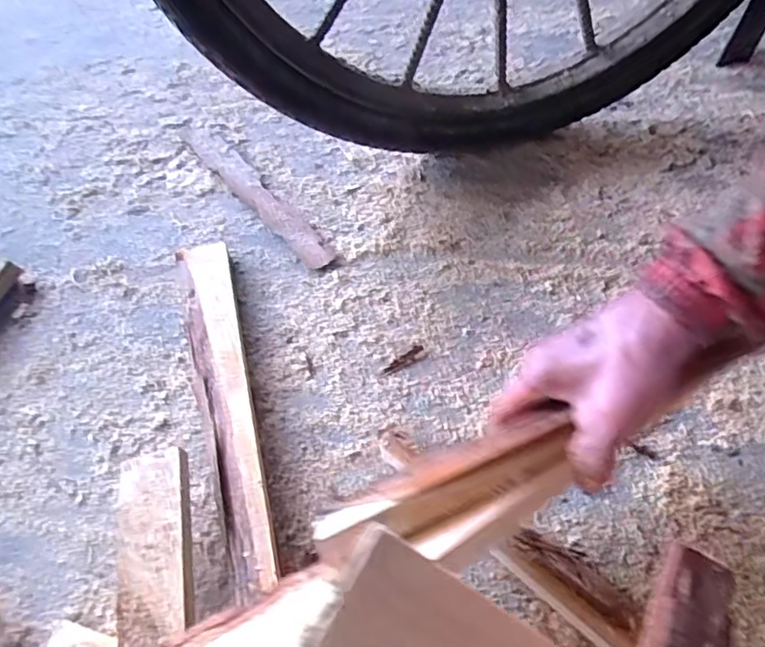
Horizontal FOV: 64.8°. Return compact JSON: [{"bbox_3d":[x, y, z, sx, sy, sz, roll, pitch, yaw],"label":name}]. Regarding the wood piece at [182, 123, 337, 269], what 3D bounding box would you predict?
[{"bbox_3d":[-0.151,-0.156,0.690,0.036,0.013,0.302,-33,57,-19],"label":"wood piece"}]

